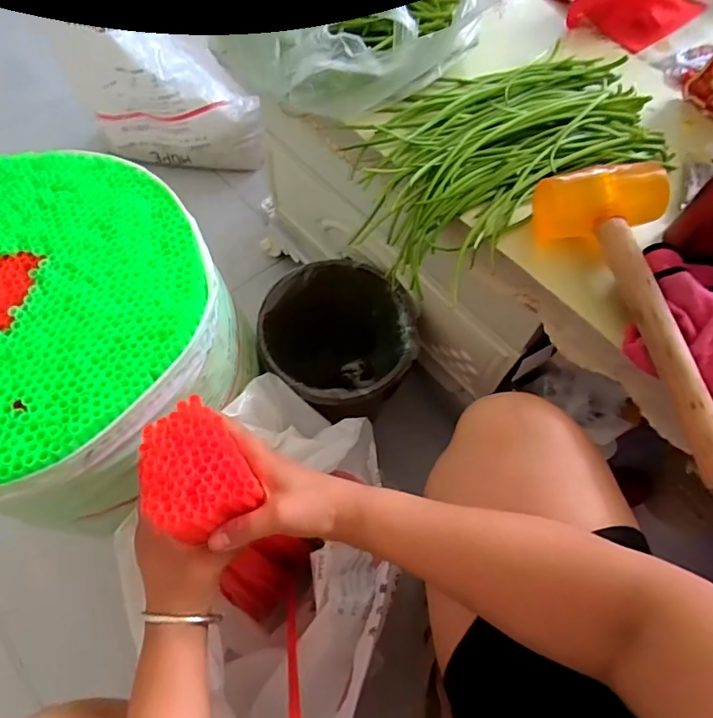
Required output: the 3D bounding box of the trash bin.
[{"bbox_3d":[-0.031,-0.005,0.808,0.228,0.200,0.225,1,62,-2],"label":"trash bin"}]

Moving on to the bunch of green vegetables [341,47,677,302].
[{"bbox_3d":[0.171,-0.244,0.594,0.374,0.086,0.245,-30,68,-17],"label":"bunch of green vegetables"}]

